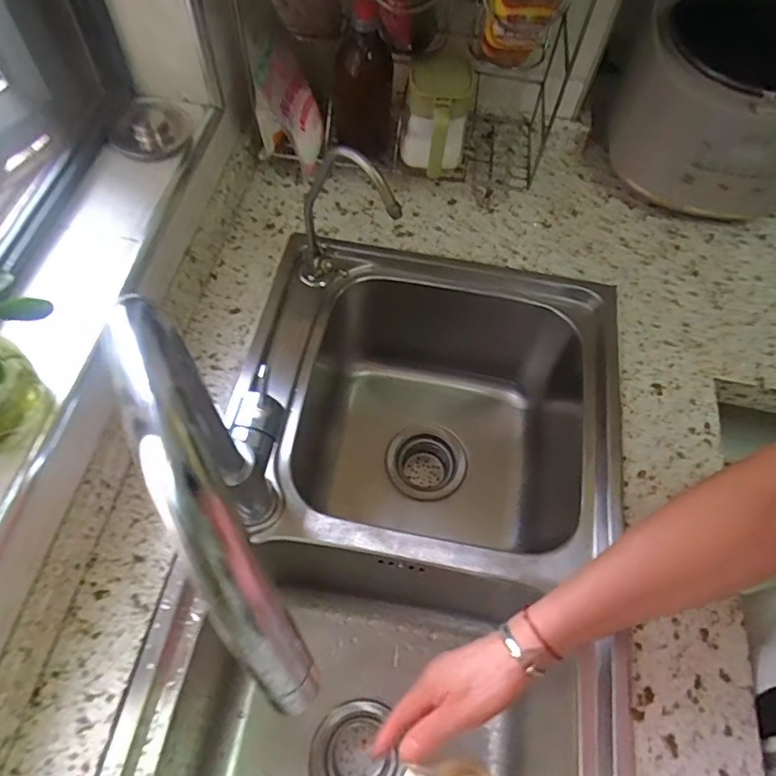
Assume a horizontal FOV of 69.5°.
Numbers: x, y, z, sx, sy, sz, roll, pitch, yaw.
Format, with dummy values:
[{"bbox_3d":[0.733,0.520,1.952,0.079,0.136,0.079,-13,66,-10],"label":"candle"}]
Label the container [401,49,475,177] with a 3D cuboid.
[{"bbox_3d":[0.057,-0.322,0.660,0.080,0.097,0.102,8,61,1],"label":"container"}]

